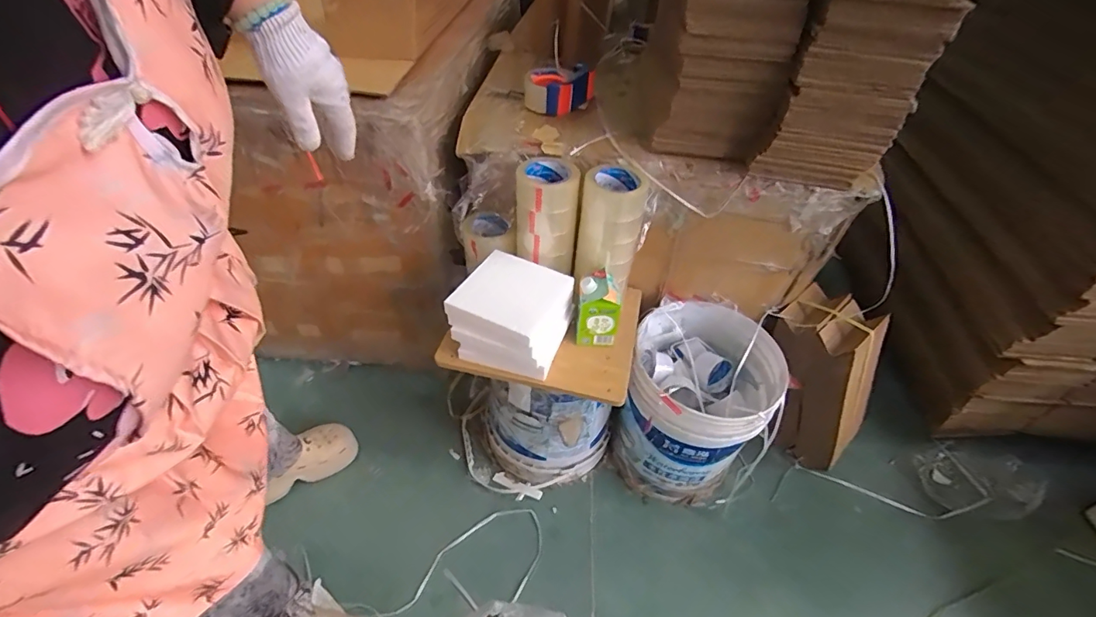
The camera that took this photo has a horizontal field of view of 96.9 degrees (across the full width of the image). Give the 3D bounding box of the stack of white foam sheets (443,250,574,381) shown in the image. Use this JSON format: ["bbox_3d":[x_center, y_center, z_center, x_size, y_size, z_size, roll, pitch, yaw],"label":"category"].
[{"bbox_3d":[-0.061,0.015,0.873,0.171,0.133,0.166,19,46,19],"label":"stack of white foam sheets"}]

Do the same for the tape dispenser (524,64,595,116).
[{"bbox_3d":[0.021,-0.432,0.946,0.090,0.065,0.129,25,48,25],"label":"tape dispenser"}]

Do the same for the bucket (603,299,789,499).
[{"bbox_3d":[0.320,0.219,1.079,0.285,0.359,0.313,0,43,0],"label":"bucket"}]

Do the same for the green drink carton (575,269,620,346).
[{"bbox_3d":[0.090,0.001,0.896,0.072,0.124,0.079,4,43,5],"label":"green drink carton"}]

